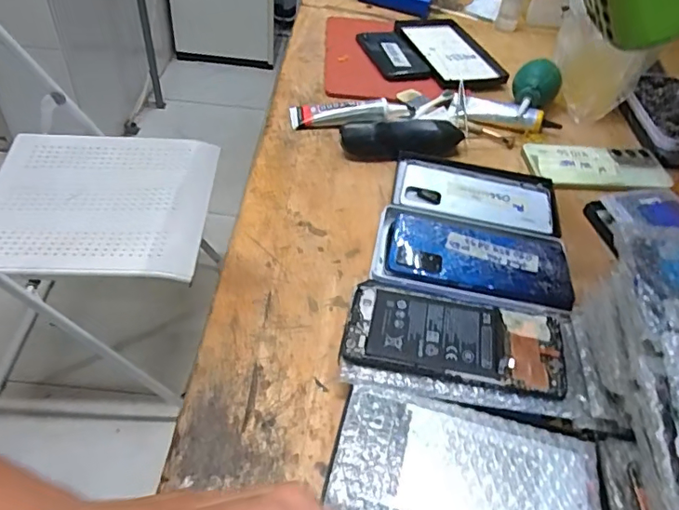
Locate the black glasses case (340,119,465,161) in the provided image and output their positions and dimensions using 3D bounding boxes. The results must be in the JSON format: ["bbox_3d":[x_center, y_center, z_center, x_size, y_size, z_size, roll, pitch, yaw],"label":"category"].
[{"bbox_3d":[0.072,-0.135,0.609,0.136,0.032,0.030,-5,48,-7],"label":"black glasses case"}]

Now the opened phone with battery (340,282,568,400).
[{"bbox_3d":[0.086,0.062,0.406,0.160,0.006,0.072,9,49,7],"label":"opened phone with battery"}]

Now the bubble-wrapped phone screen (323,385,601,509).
[{"bbox_3d":[0.081,0.142,0.339,0.165,0.023,0.089,11,48,8],"label":"bubble-wrapped phone screen"}]

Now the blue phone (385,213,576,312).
[{"bbox_3d":[0.127,0.003,0.490,0.161,0.013,0.098,10,47,6],"label":"blue phone"}]

